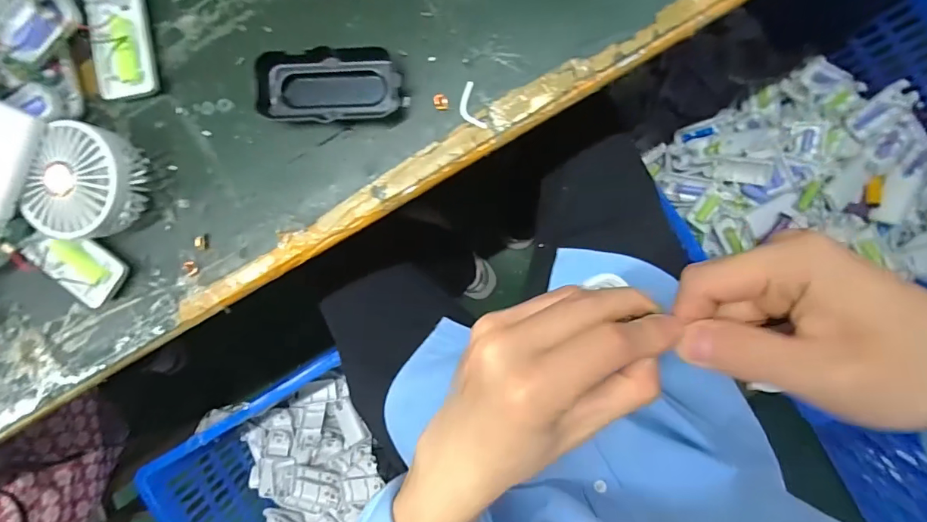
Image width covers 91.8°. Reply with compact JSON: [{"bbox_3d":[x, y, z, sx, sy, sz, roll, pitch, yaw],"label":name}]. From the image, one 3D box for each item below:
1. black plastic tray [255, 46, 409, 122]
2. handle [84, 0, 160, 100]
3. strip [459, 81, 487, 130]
[{"bbox_3d":[-0.102,-0.133,0.343,0.108,0.023,0.048,-3,94,6],"label":"black plastic tray"},{"bbox_3d":[-0.271,-0.178,0.357,0.045,0.017,0.089,-4,94,6],"label":"handle"},{"bbox_3d":[0.005,-0.119,0.347,0.016,0.004,0.036,-18,92,6],"label":"strip"}]

